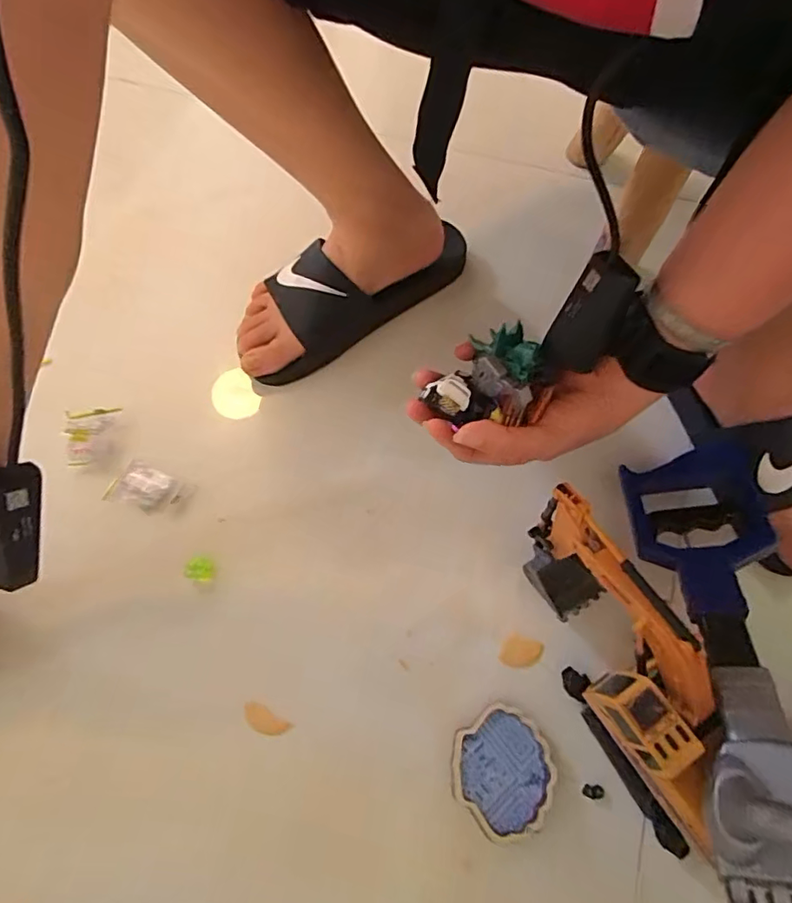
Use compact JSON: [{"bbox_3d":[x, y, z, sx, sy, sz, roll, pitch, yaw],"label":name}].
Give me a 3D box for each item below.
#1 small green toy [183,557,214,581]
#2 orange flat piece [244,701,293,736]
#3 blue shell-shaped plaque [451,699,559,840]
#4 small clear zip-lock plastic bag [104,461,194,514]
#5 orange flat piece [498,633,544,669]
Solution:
[{"bbox_3d":[-0.155,0.094,0.428,0.018,0.017,0.018,0,68,1],"label":"small green toy"},{"bbox_3d":[-0.095,0.195,0.388,0.037,0.004,0.015,28,71,12],"label":"orange flat piece"},{"bbox_3d":[0.074,0.217,0.365,0.069,0.015,0.071,0,68,1],"label":"blue shell-shaped plaque"},{"bbox_3d":[-0.209,0.031,0.455,0.064,0.014,0.038,14,69,7],"label":"small clear zip-lock plastic bag"},{"bbox_3d":[0.093,0.150,0.401,0.028,0.004,0.024,20,70,9],"label":"orange flat piece"}]

